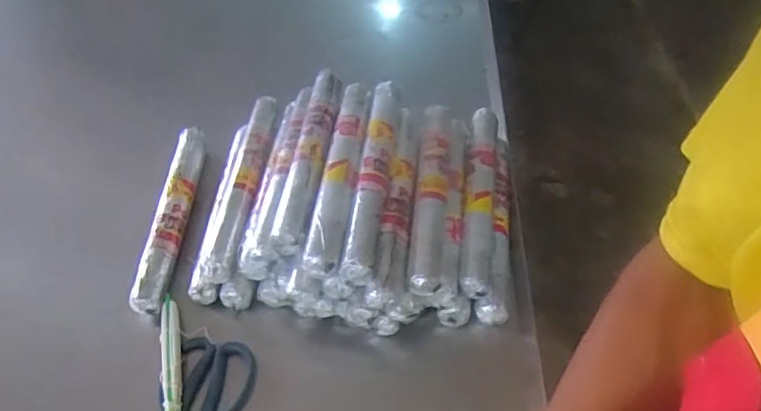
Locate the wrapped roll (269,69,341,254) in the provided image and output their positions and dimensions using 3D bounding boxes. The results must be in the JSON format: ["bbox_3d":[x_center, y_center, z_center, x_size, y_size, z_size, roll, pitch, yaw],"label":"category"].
[{"bbox_3d":[-0.081,-0.068,0.695,0.041,0.034,0.287,3,49,5],"label":"wrapped roll"}]

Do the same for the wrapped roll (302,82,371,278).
[{"bbox_3d":[-0.043,-0.042,0.667,0.040,0.029,0.283,5,49,6],"label":"wrapped roll"}]

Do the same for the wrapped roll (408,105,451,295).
[{"bbox_3d":[0.061,-0.019,0.683,0.038,0.035,0.284,4,49,5],"label":"wrapped roll"}]

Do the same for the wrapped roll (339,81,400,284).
[{"bbox_3d":[-0.006,-0.041,0.662,0.032,0.043,0.288,5,49,6],"label":"wrapped roll"}]

